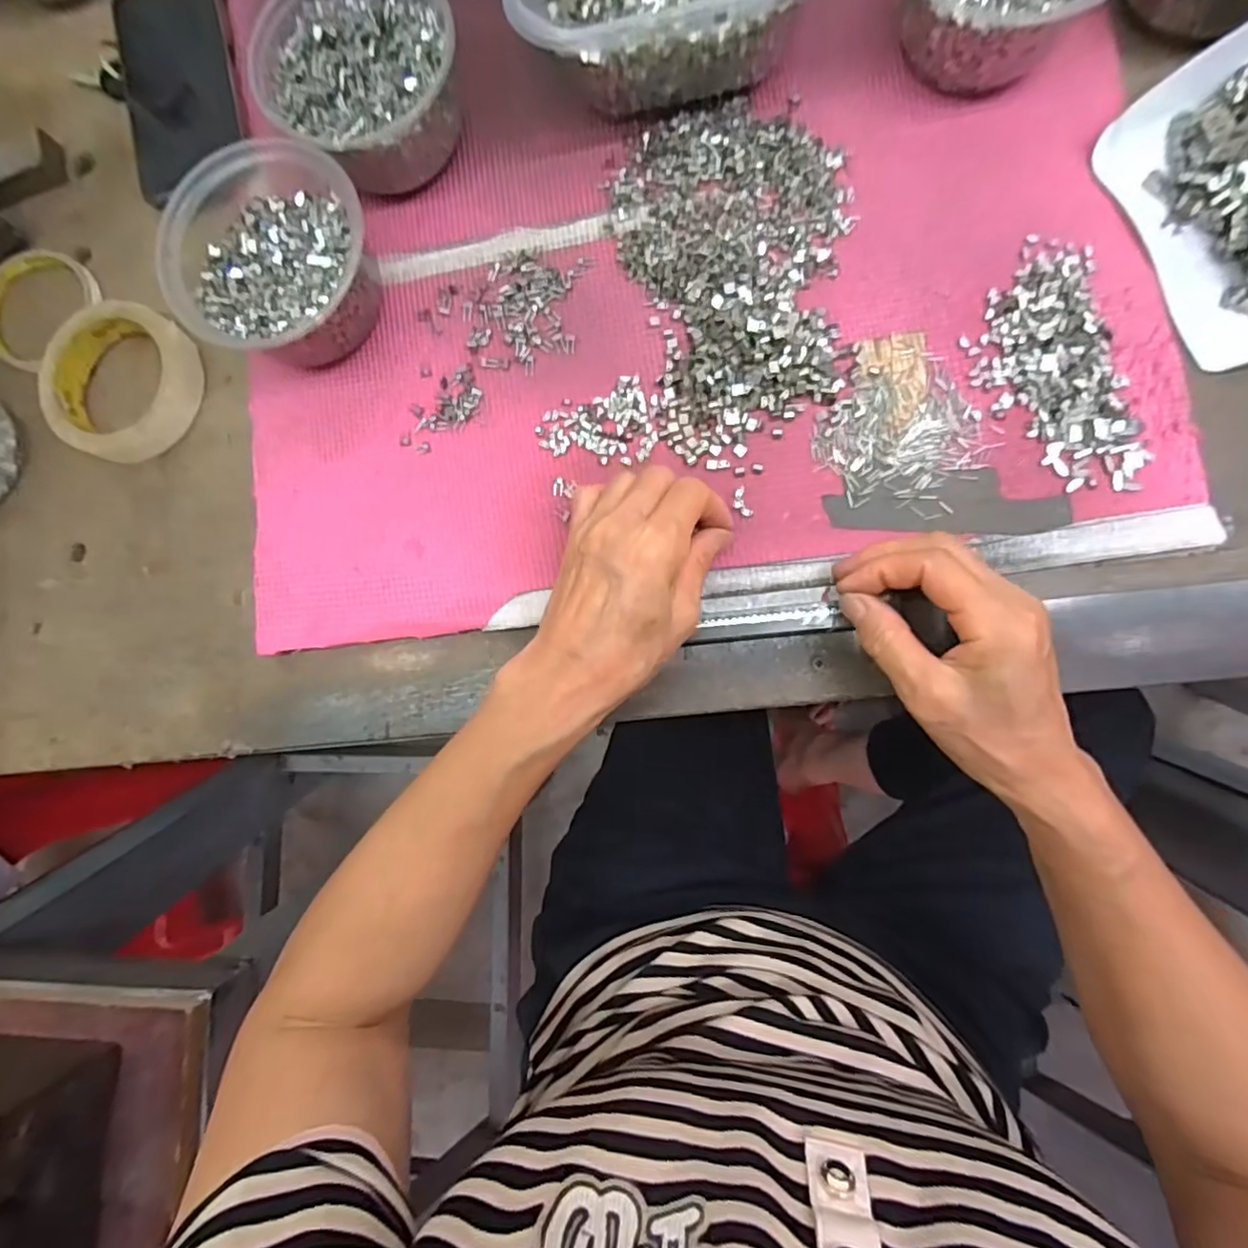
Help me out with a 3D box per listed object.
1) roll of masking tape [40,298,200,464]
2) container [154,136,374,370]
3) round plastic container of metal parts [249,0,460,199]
[{"bbox_3d":[-0.327,-0.158,0.404,0.097,0.028,0.095,0,87,7],"label":"roll of masking tape"},{"bbox_3d":[-0.199,-0.209,0.364,0.116,0.055,0.111,0,87,7],"label":"container"},{"bbox_3d":[-0.149,-0.317,0.366,0.109,0.057,0.114,0,87,7],"label":"round plastic container of metal parts"}]

